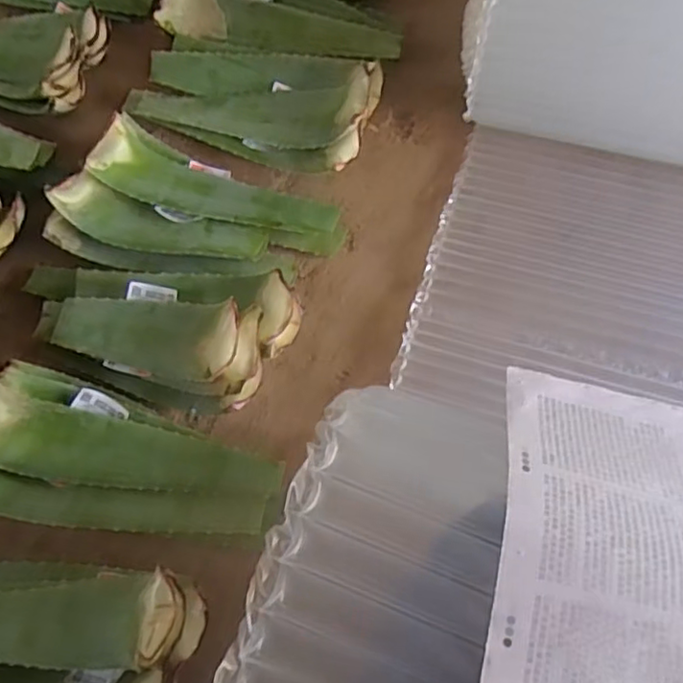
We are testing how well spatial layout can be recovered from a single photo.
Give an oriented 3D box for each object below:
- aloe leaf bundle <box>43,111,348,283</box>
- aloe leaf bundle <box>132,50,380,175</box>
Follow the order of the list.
[{"bbox_3d":[-0.220,-0.182,0.969,0.400,0.093,0.235,21,70,14],"label":"aloe leaf bundle"},{"bbox_3d":[-0.146,-0.420,1.073,0.408,0.115,0.208,20,70,14],"label":"aloe leaf bundle"}]

